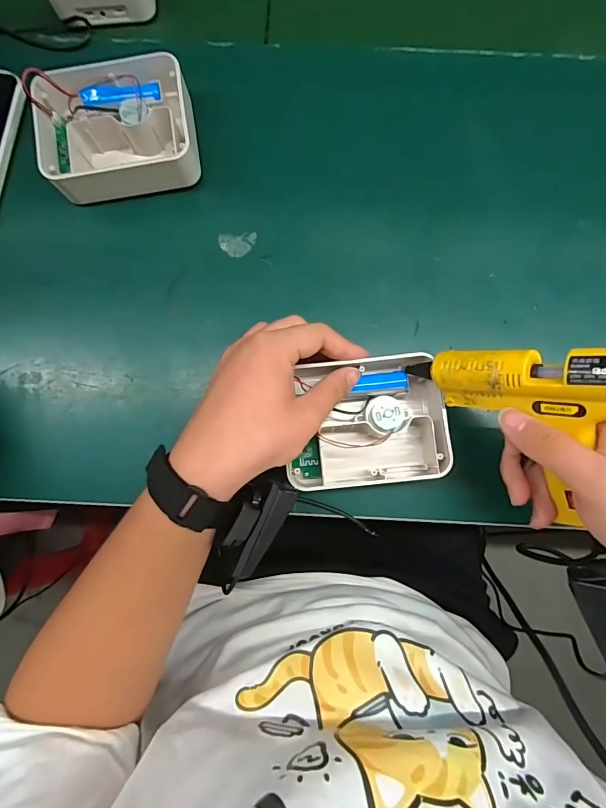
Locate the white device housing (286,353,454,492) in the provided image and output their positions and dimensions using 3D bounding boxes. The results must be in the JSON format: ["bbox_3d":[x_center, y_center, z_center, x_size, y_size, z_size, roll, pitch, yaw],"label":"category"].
[{"bbox_3d":[0.054,0.016,0.335,0.119,0.045,0.102,-5,85,0],"label":"white device housing"}]

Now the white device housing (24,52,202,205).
[{"bbox_3d":[-0.162,-0.239,0.360,0.131,0.043,0.105,-8,85,0],"label":"white device housing"}]

